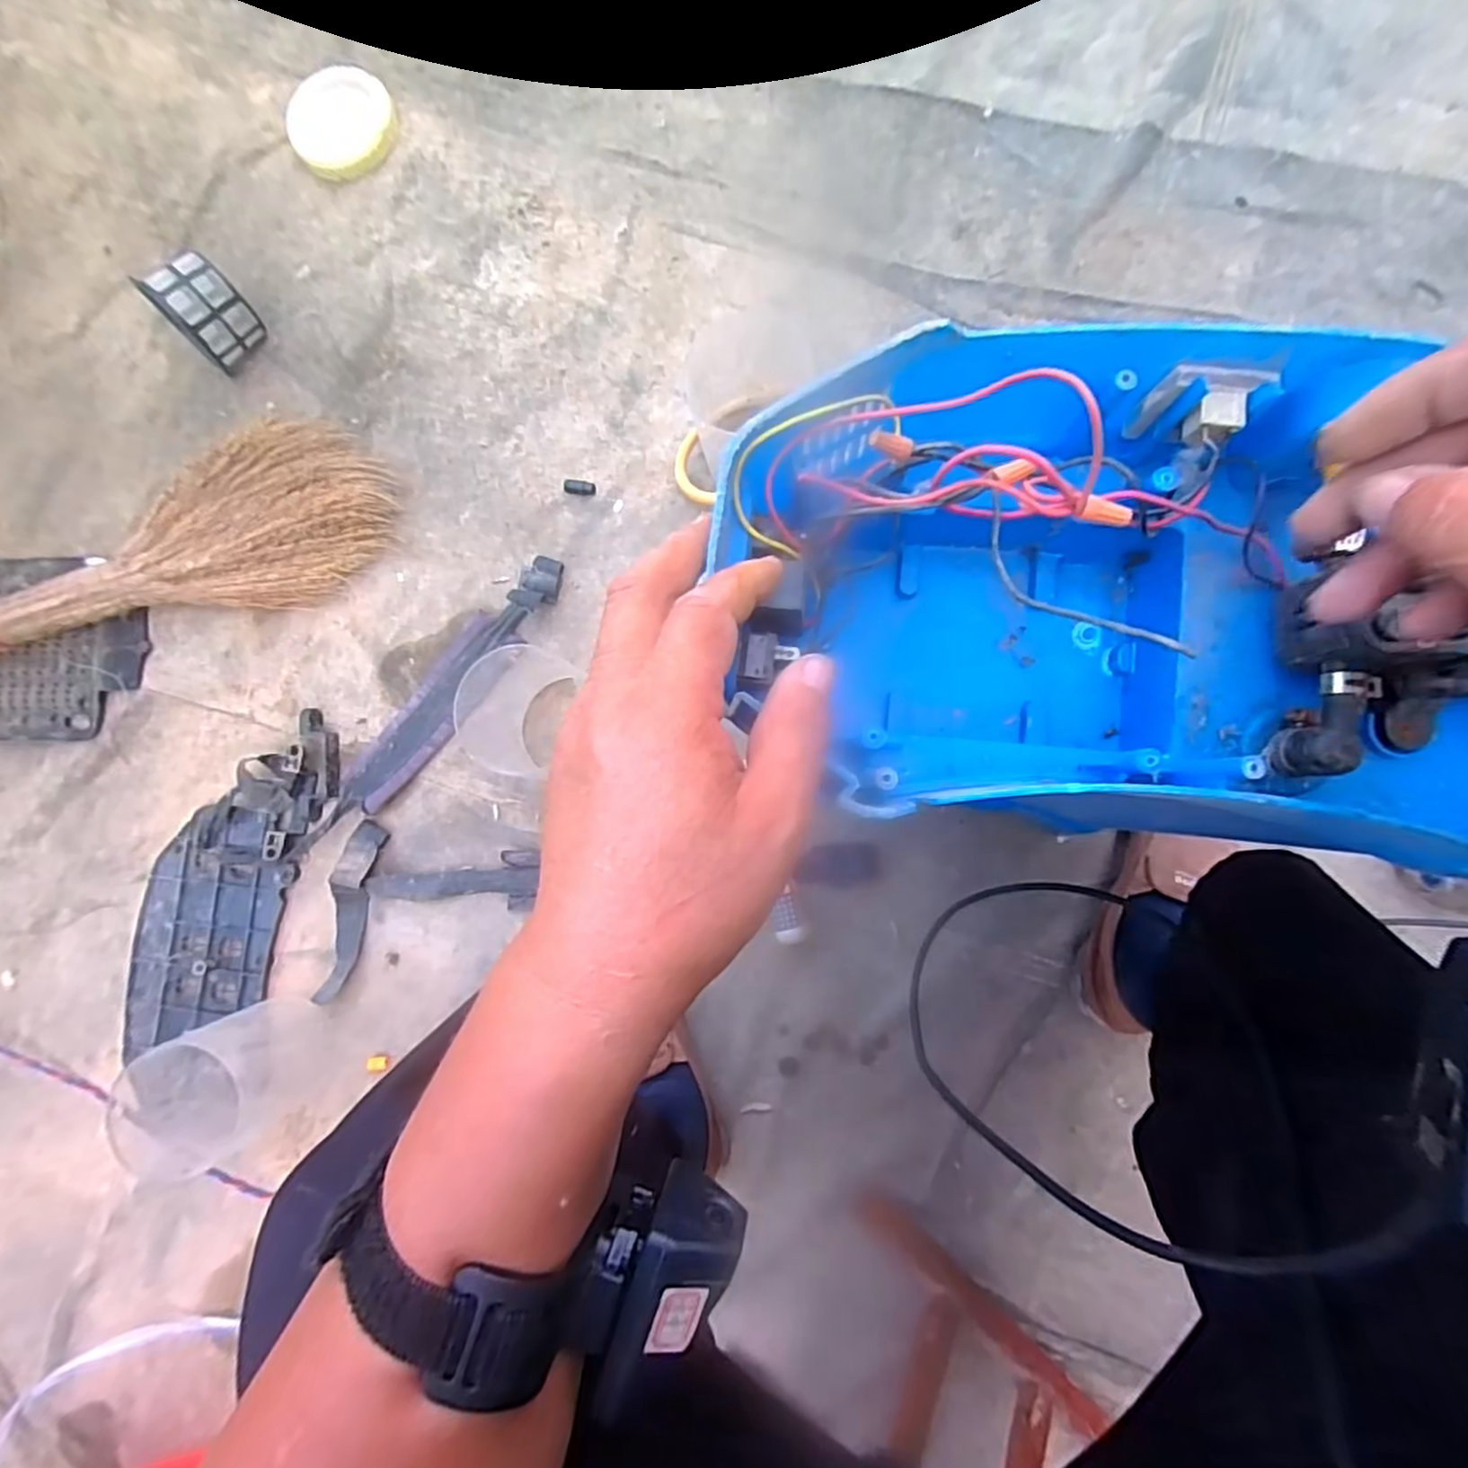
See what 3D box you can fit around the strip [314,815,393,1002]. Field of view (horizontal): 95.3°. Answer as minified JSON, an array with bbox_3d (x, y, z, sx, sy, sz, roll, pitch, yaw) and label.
[{"bbox_3d":[-0.419,0.193,0.725,0.034,0.038,0.195,14,87,7],"label":"strip"}]

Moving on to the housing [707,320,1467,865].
[{"bbox_3d":[0.175,-0.061,0.285,0.349,0.131,0.165,6,86,6],"label":"housing"}]

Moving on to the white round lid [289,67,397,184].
[{"bbox_3d":[-0.473,-0.738,0.798,0.127,0.020,0.135,0,86,6],"label":"white round lid"}]

